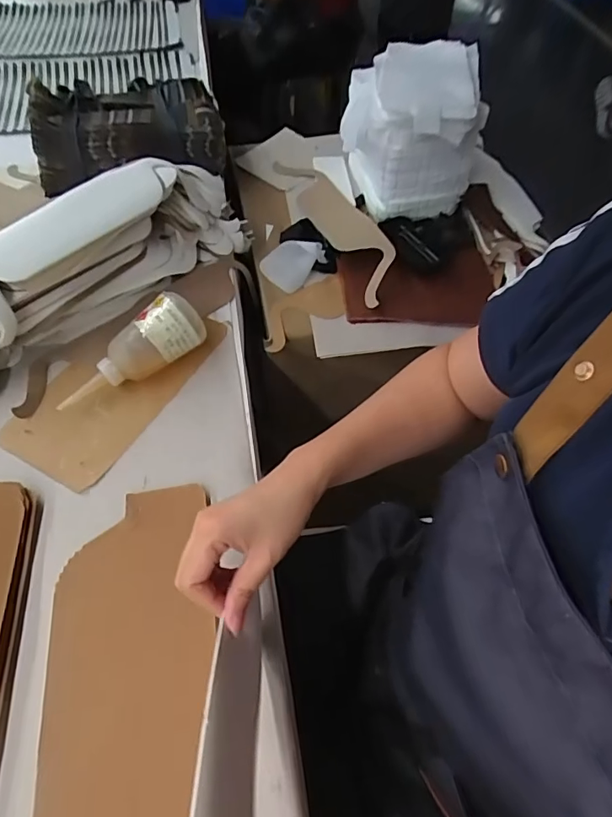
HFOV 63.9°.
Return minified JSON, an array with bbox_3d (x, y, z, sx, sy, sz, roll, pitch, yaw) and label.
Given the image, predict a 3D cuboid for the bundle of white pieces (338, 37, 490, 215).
[{"bbox_3d":[0.148,-0.384,0.692,0.182,0.155,0.208,2,56,-1],"label":"bundle of white pieces"}]

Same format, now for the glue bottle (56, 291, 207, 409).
[{"bbox_3d":[-0.191,-0.057,0.535,0.171,0.048,0.055,-38,64,-8],"label":"glue bottle"}]

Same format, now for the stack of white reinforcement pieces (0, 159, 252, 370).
[{"bbox_3d":[-0.248,-0.165,0.571,0.085,0.125,0.449,37,62,20],"label":"stack of white reinforcement pieces"}]

